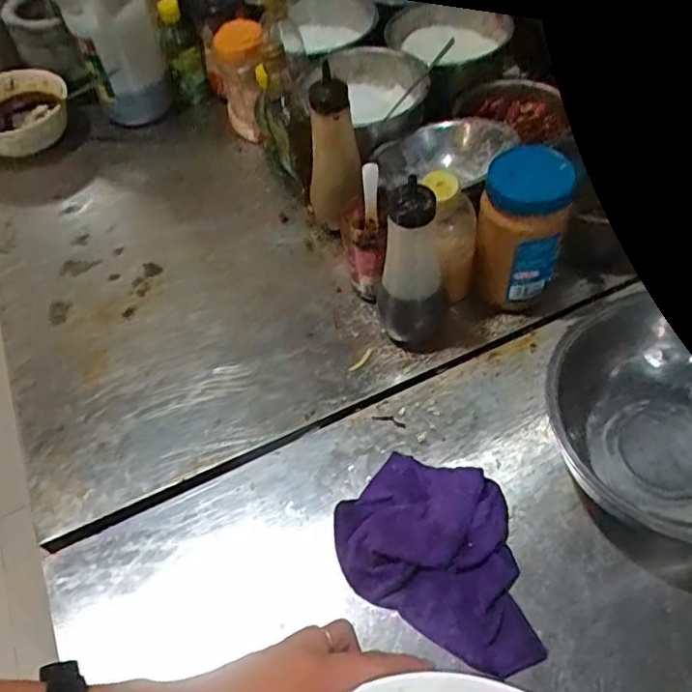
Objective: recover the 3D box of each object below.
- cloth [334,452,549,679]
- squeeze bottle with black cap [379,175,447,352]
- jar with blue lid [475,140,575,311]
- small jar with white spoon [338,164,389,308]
[{"bbox_3d":[0.090,0.184,0.563,0.195,0.030,0.141,24,61,20],"label":"cloth"},{"bbox_3d":[0.070,-0.074,0.640,0.063,0.207,0.056,-10,56,-2],"label":"squeeze bottle with black cap"},{"bbox_3d":[0.185,-0.112,0.667,0.087,0.177,0.077,15,58,15],"label":"jar with blue lid"},{"bbox_3d":[0.024,-0.117,0.713,0.053,0.133,0.098,-7,56,0],"label":"small jar with white spoon"}]

